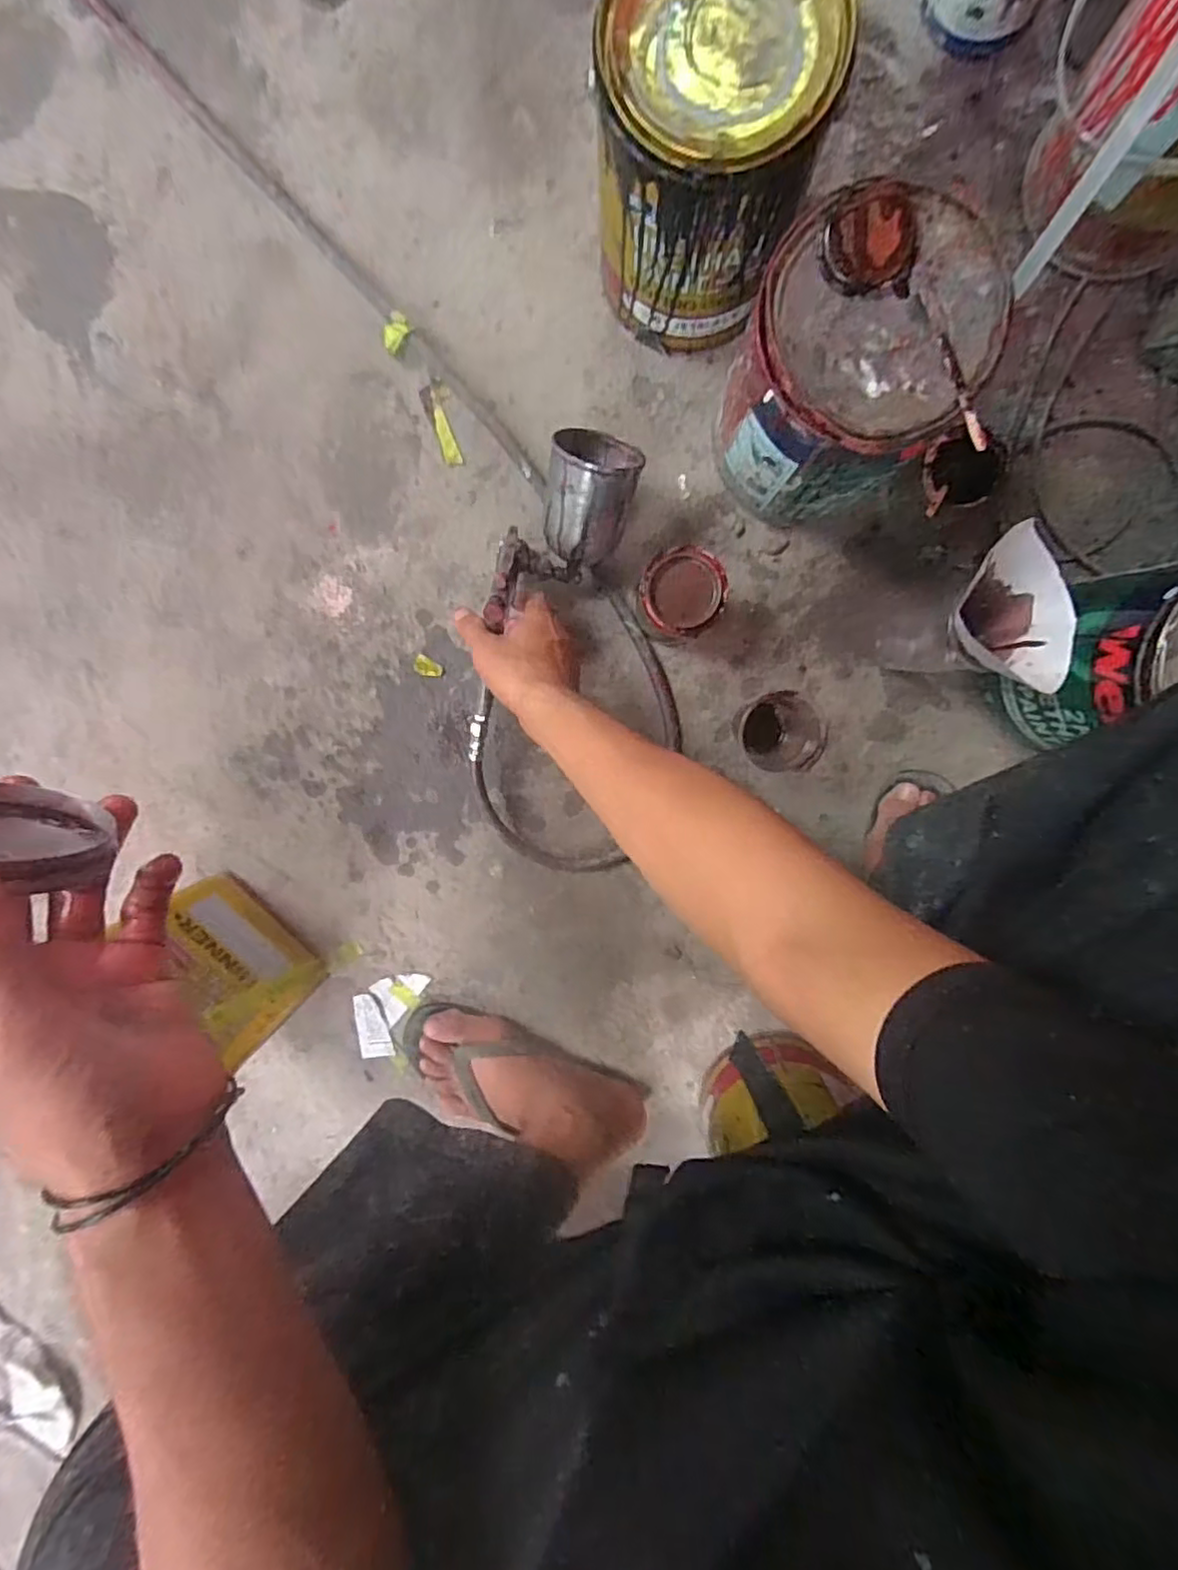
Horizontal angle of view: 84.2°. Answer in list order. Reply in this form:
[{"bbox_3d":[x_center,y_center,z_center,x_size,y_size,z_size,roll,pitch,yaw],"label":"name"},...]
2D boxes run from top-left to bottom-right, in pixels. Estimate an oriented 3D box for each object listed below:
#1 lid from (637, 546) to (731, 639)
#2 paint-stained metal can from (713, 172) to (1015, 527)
[{"bbox_3d":[0.080,-0.163,0.550,0.070,0.010,0.069,0,98,1],"label":"lid"},{"bbox_3d":[0.200,-0.313,0.523,0.164,0.208,0.155,-5,97,2],"label":"paint-stained metal can"}]

